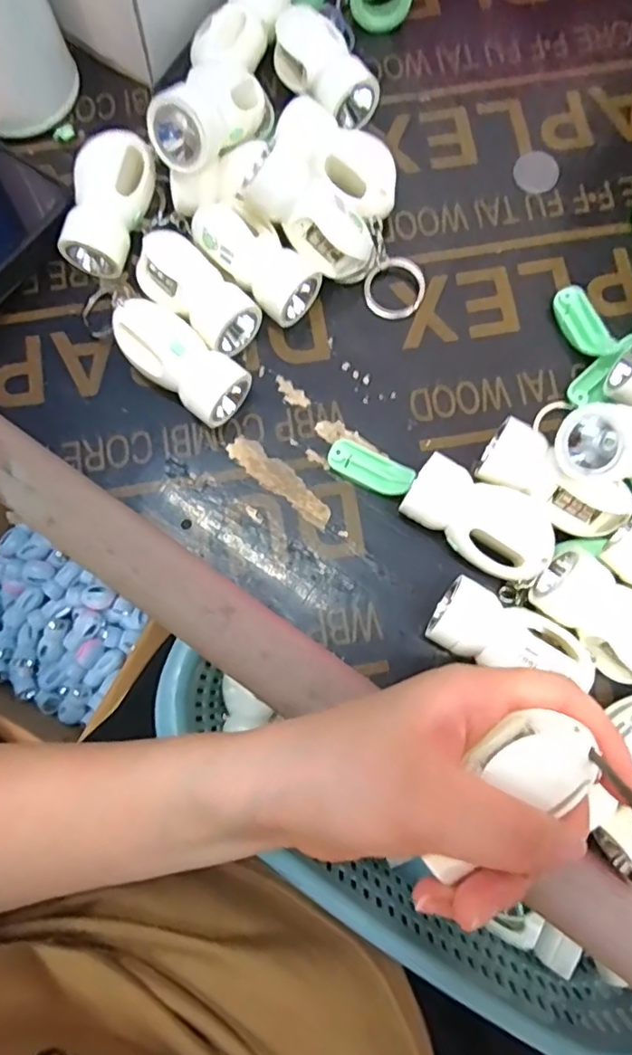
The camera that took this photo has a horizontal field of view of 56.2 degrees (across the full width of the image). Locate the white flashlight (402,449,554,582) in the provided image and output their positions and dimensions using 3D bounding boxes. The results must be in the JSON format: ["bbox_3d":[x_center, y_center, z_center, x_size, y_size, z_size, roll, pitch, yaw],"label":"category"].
[{"bbox_3d":[0.071,-0.003,0.258,0.064,0.027,0.036,27,79,7],"label":"white flashlight"}]

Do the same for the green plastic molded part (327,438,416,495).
[{"bbox_3d":[0.025,-0.027,0.274,0.040,0.009,0.016,29,79,7],"label":"green plastic molded part"}]

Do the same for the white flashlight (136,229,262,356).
[{"bbox_3d":[-0.057,-0.110,0.284,0.061,0.026,0.031,43,81,9],"label":"white flashlight"}]

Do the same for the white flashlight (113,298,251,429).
[{"bbox_3d":[-0.062,-0.075,0.273,0.063,0.032,0.031,40,81,9],"label":"white flashlight"}]

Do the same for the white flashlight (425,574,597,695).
[{"bbox_3d":[0.081,0.047,0.247,0.068,0.028,0.029,24,79,6],"label":"white flashlight"}]

